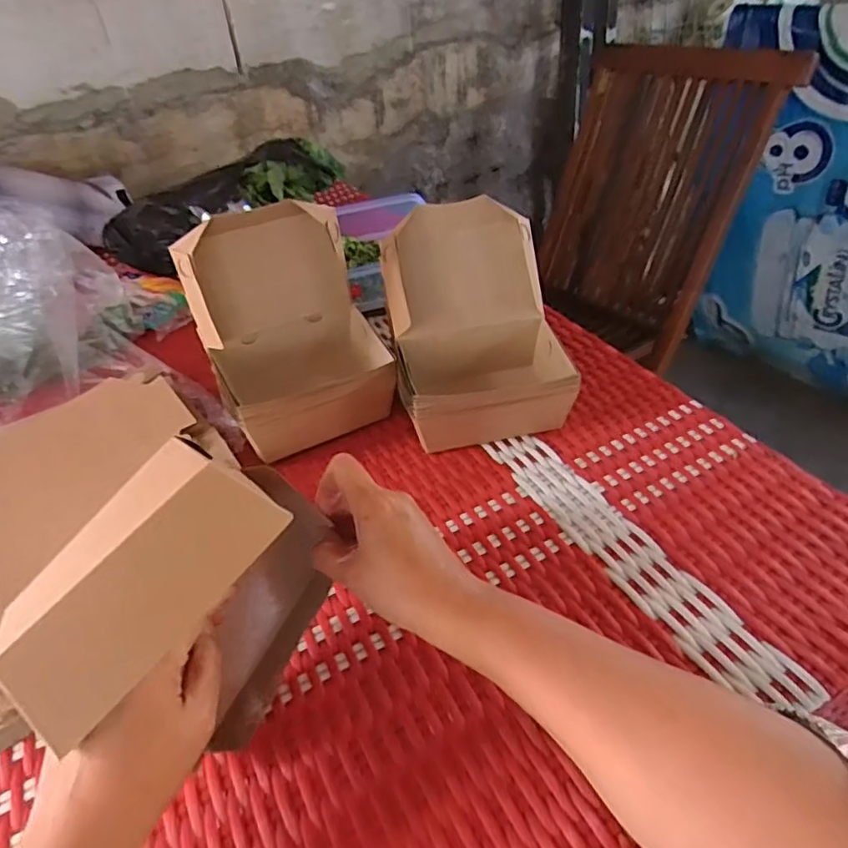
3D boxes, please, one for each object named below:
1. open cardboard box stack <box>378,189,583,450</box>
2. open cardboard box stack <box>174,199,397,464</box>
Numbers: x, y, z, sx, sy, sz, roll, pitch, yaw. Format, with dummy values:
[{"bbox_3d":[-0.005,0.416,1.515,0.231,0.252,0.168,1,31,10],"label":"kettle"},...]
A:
[{"bbox_3d":[0.045,-0.084,0.521,0.140,0.157,0.147,-9,41,-1],"label":"open cardboard box stack"},{"bbox_3d":[-0.115,-0.082,0.518,0.138,0.172,0.106,-23,43,-17],"label":"open cardboard box stack"}]

